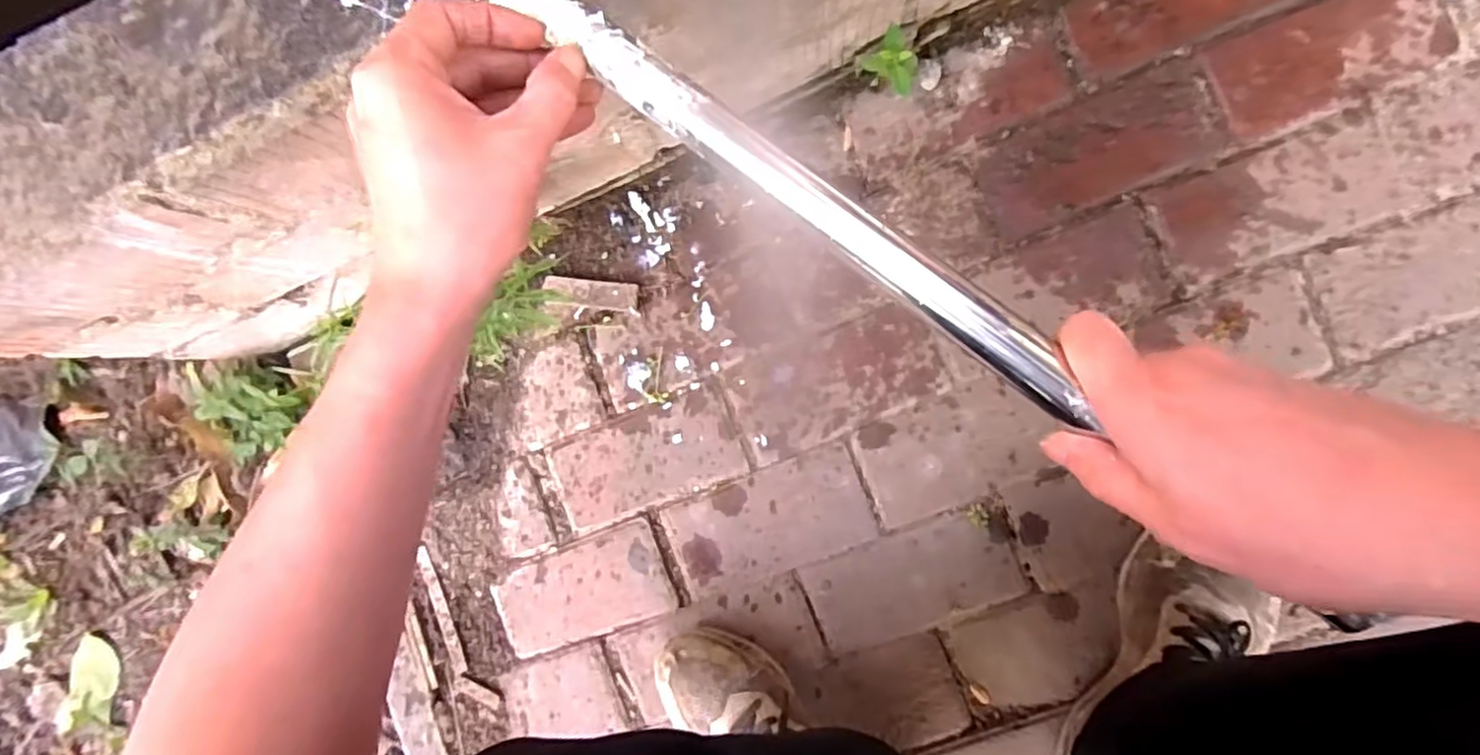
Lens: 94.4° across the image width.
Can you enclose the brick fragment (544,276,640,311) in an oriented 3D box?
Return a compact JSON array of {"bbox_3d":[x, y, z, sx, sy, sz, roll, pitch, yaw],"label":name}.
[{"bbox_3d":[-0.151,-0.085,0.695,0.097,0.012,0.028,7,91,9],"label":"brick fragment"}]

